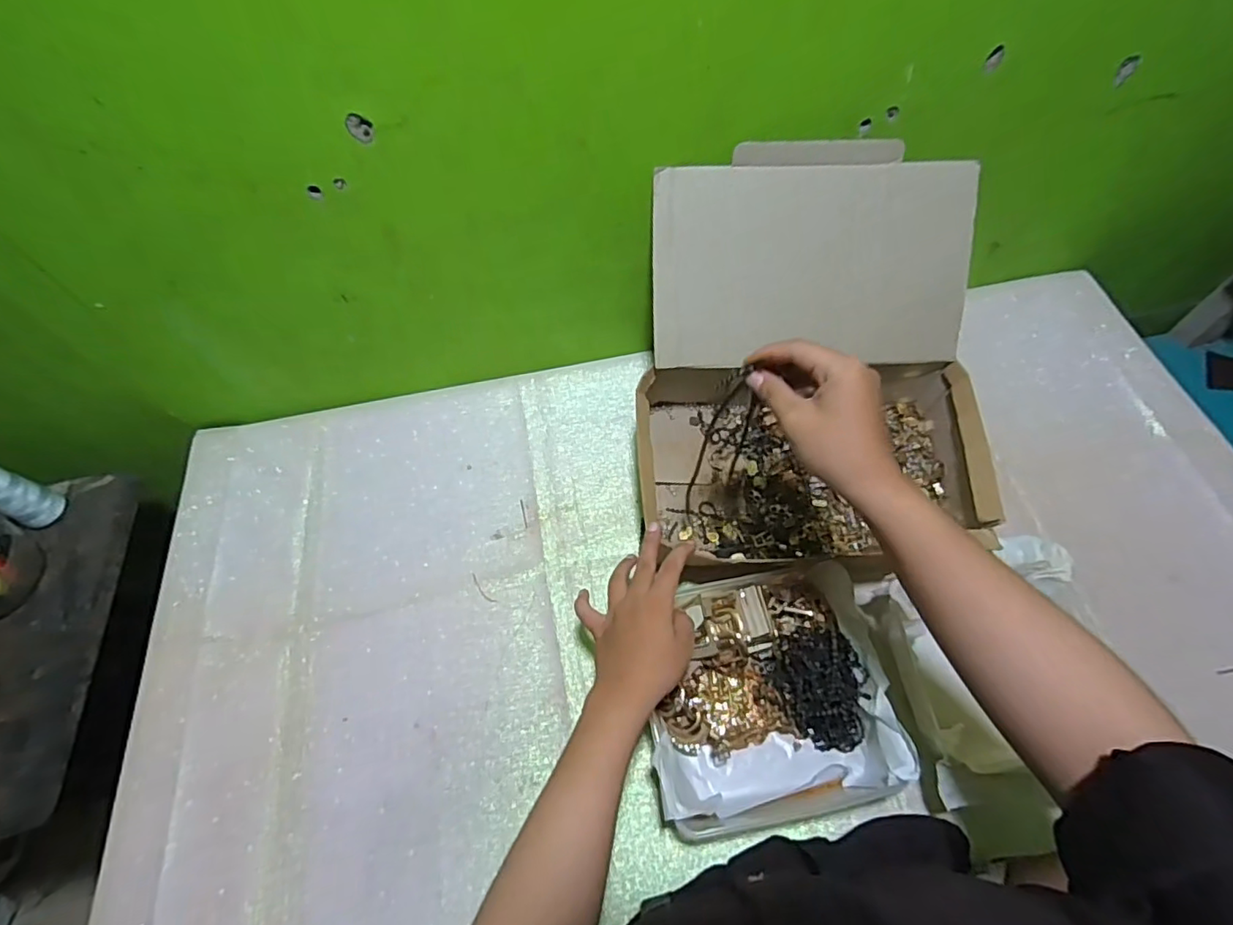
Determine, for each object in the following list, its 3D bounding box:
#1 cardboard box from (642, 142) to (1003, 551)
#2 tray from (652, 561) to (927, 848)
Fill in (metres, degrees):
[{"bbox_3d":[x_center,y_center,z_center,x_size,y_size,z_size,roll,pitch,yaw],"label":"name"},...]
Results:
[{"bbox_3d":[0.187,-0.089,0.569,0.324,0.249,0.320,-3,61,2],"label":"cardboard box"},{"bbox_3d":[0.129,0.210,0.524,0.203,0.082,0.204,-11,61,-2],"label":"tray"}]

